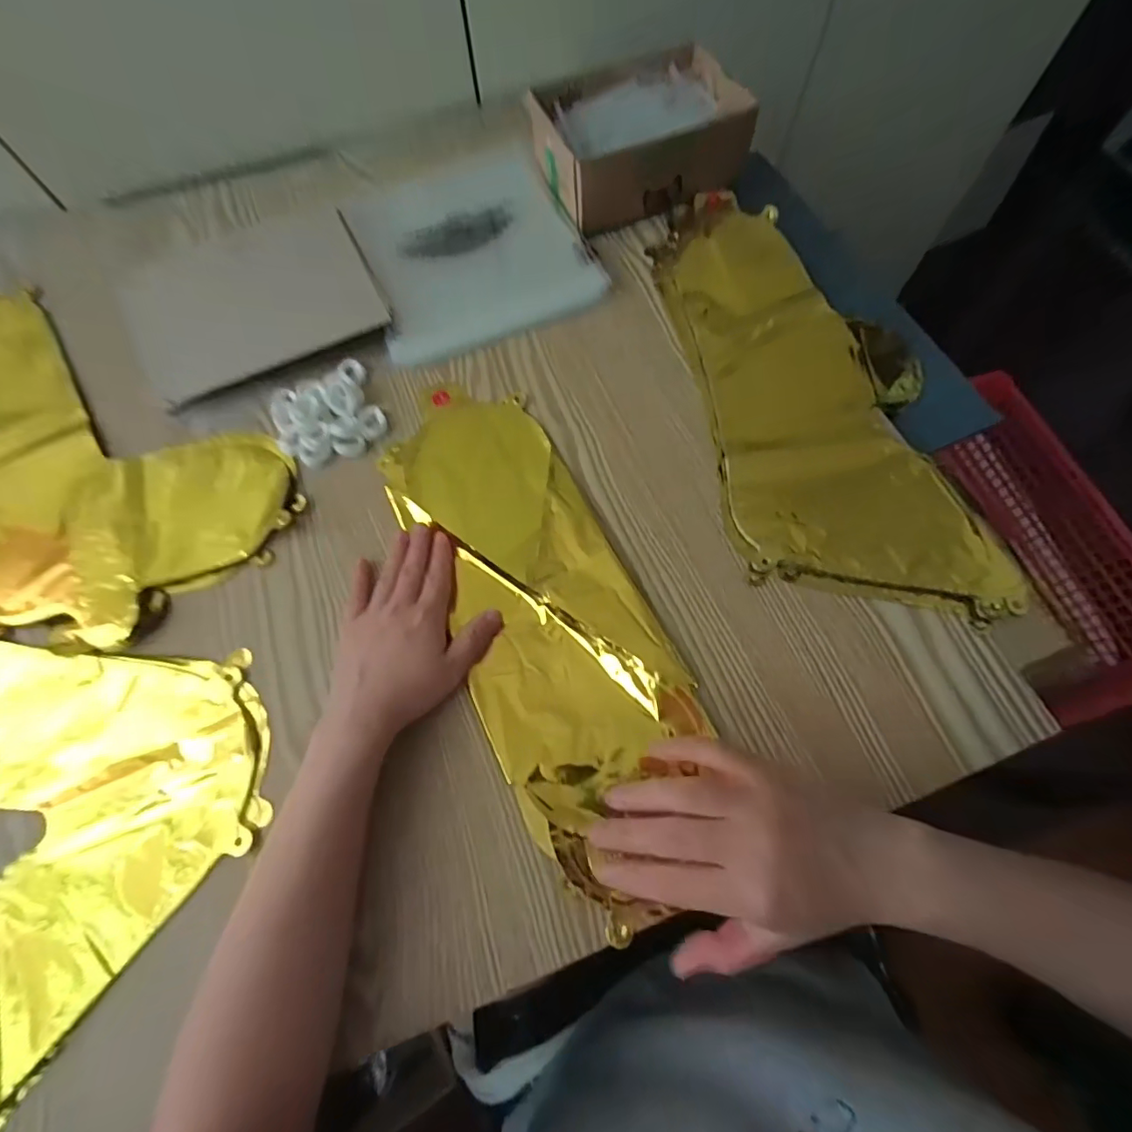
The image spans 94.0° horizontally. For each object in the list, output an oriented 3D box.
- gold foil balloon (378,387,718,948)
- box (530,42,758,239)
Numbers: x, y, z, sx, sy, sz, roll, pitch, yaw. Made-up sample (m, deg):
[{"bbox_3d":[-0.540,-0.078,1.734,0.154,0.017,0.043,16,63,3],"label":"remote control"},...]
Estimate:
[{"bbox_3d":[-0.019,0.026,0.381,0.145,0.016,0.397,-21,68,-6],"label":"gold foil balloon"},{"bbox_3d":[0.070,-0.418,0.518,0.188,0.061,0.142,-22,70,-7],"label":"box"}]

